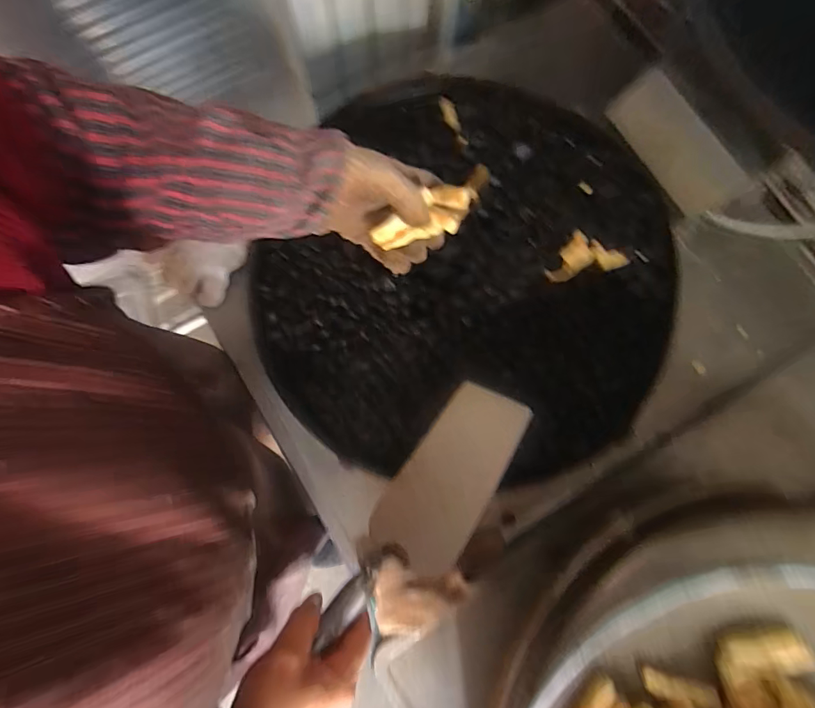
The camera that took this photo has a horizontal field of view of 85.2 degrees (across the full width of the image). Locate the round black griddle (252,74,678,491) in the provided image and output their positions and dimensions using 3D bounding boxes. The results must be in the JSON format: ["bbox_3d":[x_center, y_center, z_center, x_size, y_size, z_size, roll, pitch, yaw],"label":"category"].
[{"bbox_3d":[0.081,-0.095,0.560,0.481,0.053,0.524,0,79,0],"label":"round black griddle"}]

